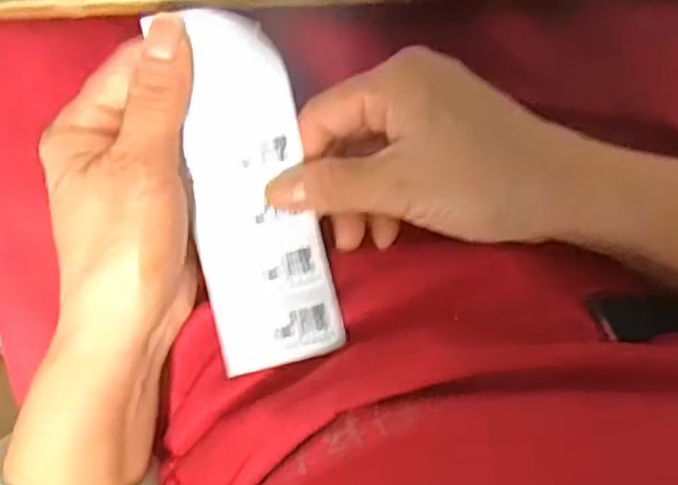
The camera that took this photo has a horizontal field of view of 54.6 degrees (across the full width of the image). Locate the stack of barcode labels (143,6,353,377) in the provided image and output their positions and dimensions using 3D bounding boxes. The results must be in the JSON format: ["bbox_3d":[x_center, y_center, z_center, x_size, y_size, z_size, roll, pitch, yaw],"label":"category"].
[{"bbox_3d":[-0.035,-0.020,0.278,0.053,0.014,0.146,-9,102,-2],"label":"stack of barcode labels"}]

